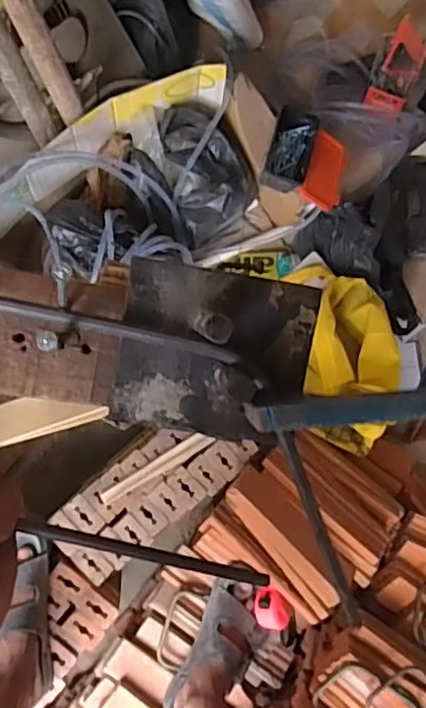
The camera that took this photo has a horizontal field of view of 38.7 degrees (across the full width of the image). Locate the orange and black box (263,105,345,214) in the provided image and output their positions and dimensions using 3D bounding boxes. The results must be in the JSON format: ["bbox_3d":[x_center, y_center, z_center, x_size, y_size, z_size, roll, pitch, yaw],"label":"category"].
[{"bbox_3d":[0.175,-0.362,1.128,0.153,0.048,0.158,16,85,-7],"label":"orange and black box"}]

